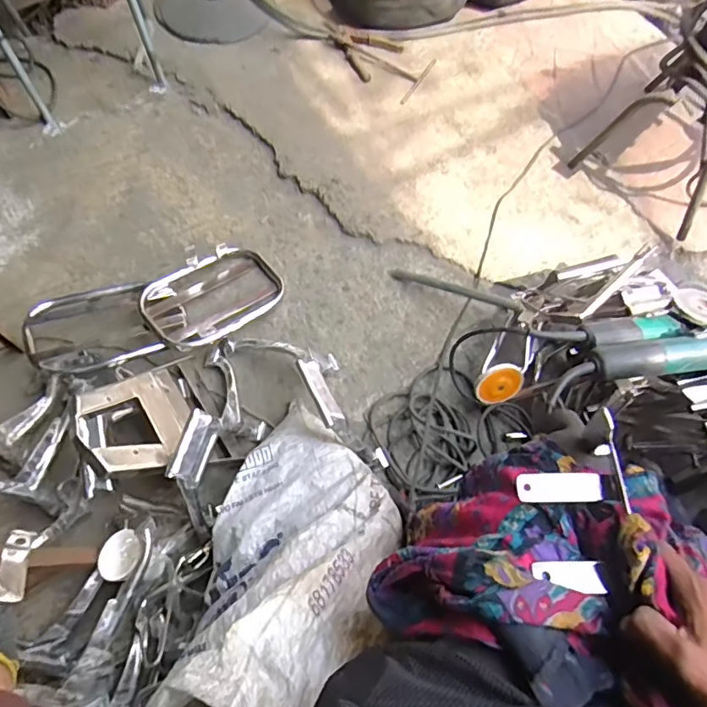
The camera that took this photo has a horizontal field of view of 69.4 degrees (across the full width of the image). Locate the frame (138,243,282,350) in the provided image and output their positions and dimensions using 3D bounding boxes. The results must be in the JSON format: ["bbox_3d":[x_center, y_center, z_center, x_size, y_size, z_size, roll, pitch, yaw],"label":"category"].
[{"bbox_3d":[-0.299,-0.130,1.090,0.285,0.099,0.190,-40,71,-16],"label":"frame"}]

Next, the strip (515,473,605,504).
[{"bbox_3d":[0.193,0.126,0.480,0.076,0.006,0.026,-1,70,3],"label":"strip"}]

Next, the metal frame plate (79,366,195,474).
[{"bbox_3d":[-0.372,0.113,0.885,0.035,0.210,0.188,-39,71,24],"label":"metal frame plate"}]

